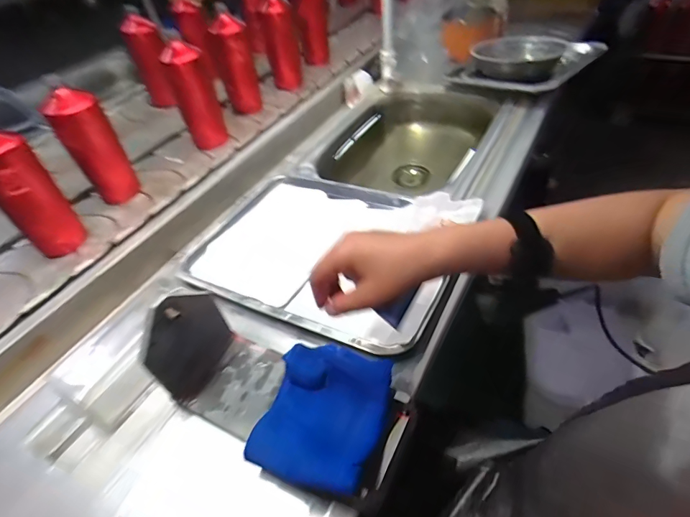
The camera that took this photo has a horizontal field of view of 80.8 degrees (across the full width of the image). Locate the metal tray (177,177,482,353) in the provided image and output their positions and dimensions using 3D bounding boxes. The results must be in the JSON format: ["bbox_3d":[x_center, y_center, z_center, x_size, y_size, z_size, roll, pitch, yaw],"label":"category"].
[{"bbox_3d":[-0.025,-0.018,0.600,0.365,0.038,0.290,13,47,27],"label":"metal tray"}]

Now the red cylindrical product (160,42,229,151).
[{"bbox_3d":[-0.278,-0.300,0.766,0.069,0.184,0.063,-2,45,2],"label":"red cylindrical product"}]

